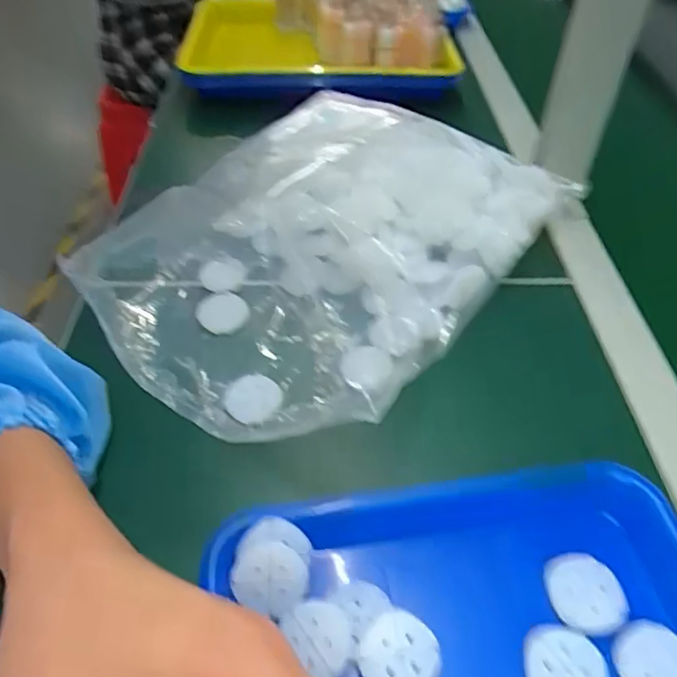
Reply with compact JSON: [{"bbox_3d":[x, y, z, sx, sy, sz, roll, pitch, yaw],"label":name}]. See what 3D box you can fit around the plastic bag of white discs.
[{"bbox_3d":[-0.010,-0.095,0.471,0.273,0.082,0.371,32,55,27],"label":"plastic bag of white discs"}]

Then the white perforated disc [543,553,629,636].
[{"bbox_3d":[0.125,0.127,0.290,0.036,0.005,0.037,0,47,0],"label":"white perforated disc"}]

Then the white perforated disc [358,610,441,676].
[{"bbox_3d":[0.028,0.147,0.267,0.037,0.004,0.037,2,67,-5],"label":"white perforated disc"}]

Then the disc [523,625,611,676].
[{"bbox_3d":[0.106,0.154,0.266,0.038,0.007,0.037,0,47,0],"label":"disc"}]

